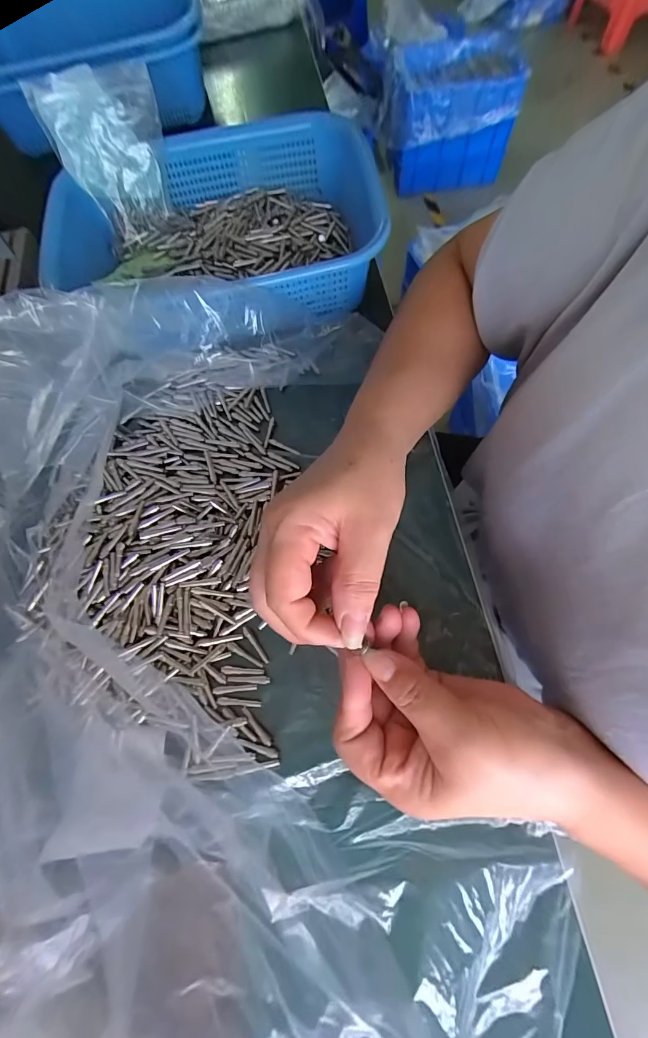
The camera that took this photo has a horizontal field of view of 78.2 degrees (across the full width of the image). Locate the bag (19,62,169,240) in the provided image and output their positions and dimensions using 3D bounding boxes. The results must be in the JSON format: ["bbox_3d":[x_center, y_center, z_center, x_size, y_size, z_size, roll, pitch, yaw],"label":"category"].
[{"bbox_3d":[-0.195,-0.343,0.374,0.098,0.104,0.025,-25,48,-10],"label":"bag"}]

